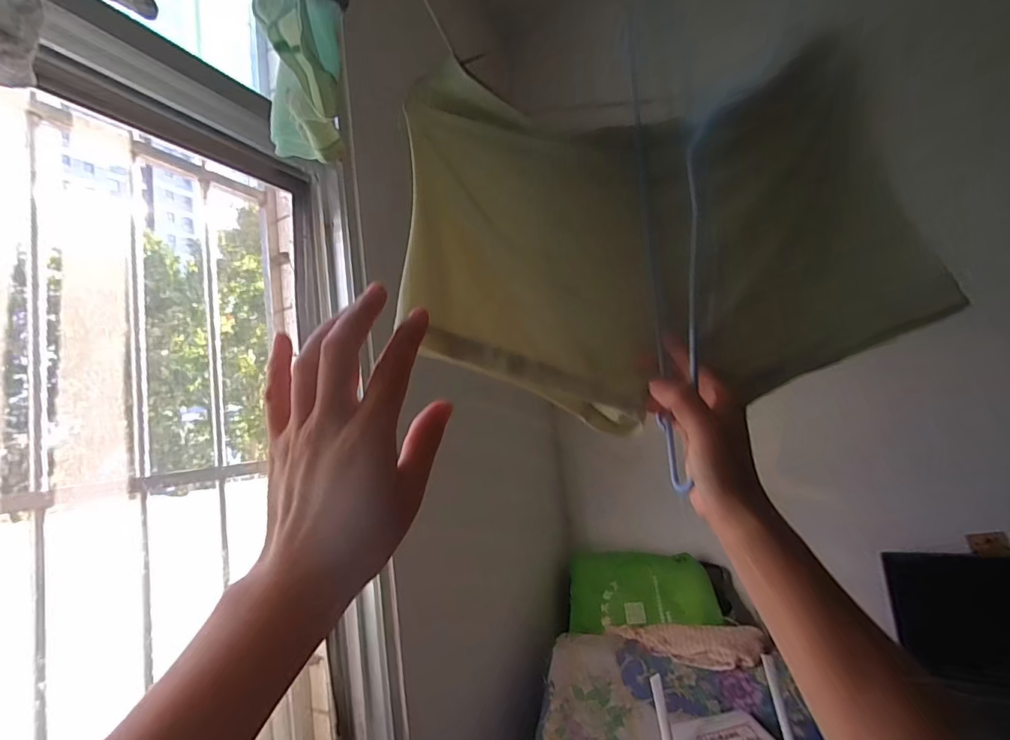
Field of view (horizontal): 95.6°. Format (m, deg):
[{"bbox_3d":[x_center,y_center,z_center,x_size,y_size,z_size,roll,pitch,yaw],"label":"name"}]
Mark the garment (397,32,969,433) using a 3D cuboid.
[{"bbox_3d":[0.131,-0.114,0.401,0.414,0.270,0.135,-8,-5,3],"label":"garment"}]

